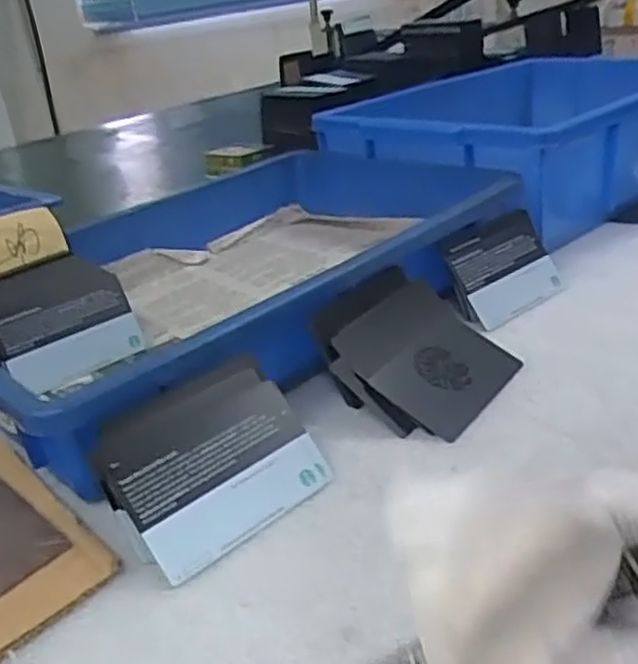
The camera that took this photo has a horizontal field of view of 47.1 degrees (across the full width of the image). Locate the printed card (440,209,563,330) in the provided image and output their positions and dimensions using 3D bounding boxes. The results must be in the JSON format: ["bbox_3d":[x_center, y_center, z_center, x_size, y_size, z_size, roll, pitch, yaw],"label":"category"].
[{"bbox_3d":[0.124,-0.045,0.487,0.084,0.063,0.007,-26,-5,-30],"label":"printed card"}]

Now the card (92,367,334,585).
[{"bbox_3d":[-0.046,0.057,0.331,0.091,0.008,0.072,-26,71,-34],"label":"card"}]

